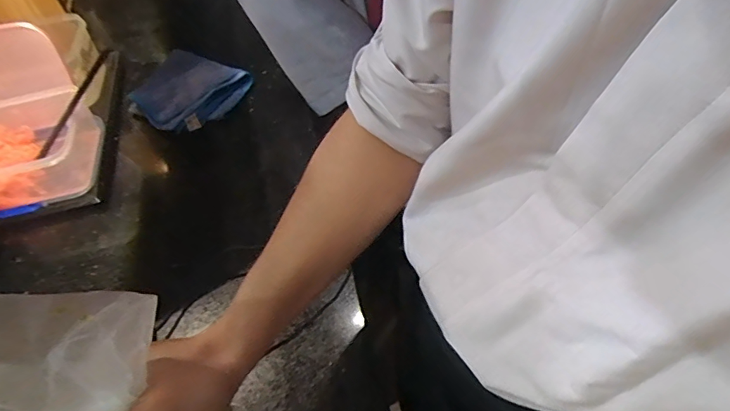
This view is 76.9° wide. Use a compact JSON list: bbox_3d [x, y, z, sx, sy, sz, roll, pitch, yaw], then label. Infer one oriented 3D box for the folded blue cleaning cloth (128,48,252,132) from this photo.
[{"bbox_3d":[-0.292,-0.190,0.754,0.168,0.051,0.169,26,58,23],"label":"folded blue cleaning cloth"}]

